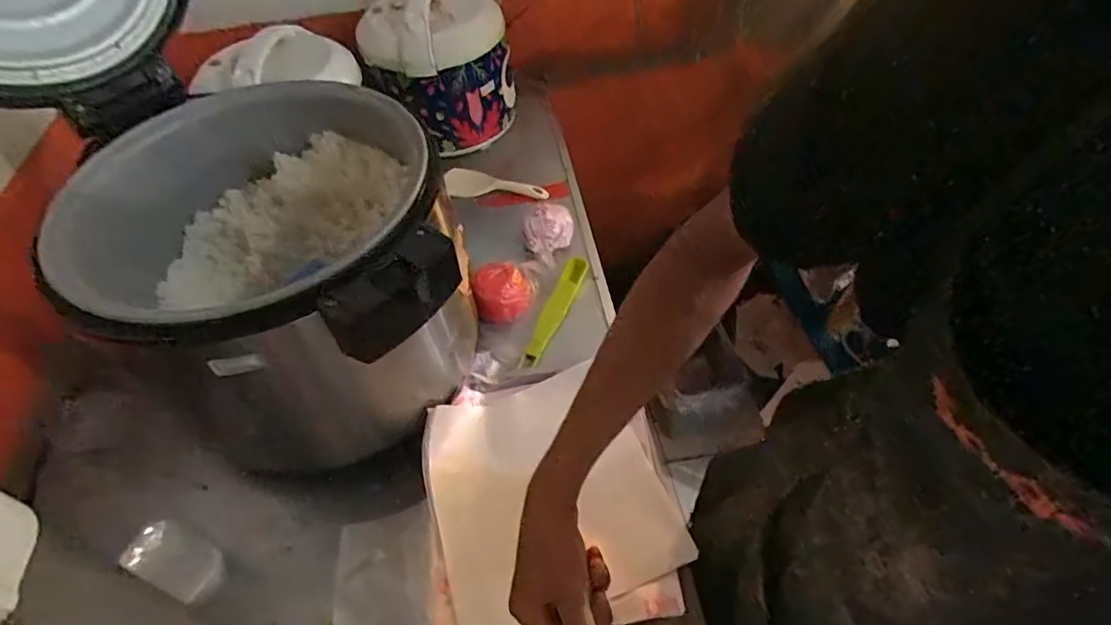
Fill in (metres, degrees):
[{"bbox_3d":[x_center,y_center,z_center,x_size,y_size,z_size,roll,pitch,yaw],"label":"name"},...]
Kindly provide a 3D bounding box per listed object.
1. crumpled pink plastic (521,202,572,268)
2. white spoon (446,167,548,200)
[{"bbox_3d":[-0.009,-0.129,0.895,0.068,0.048,0.091,28,58,24],"label":"crumpled pink plastic"},{"bbox_3d":[-0.108,-0.228,1.006,0.189,0.019,0.072,4,52,7],"label":"white spoon"}]

